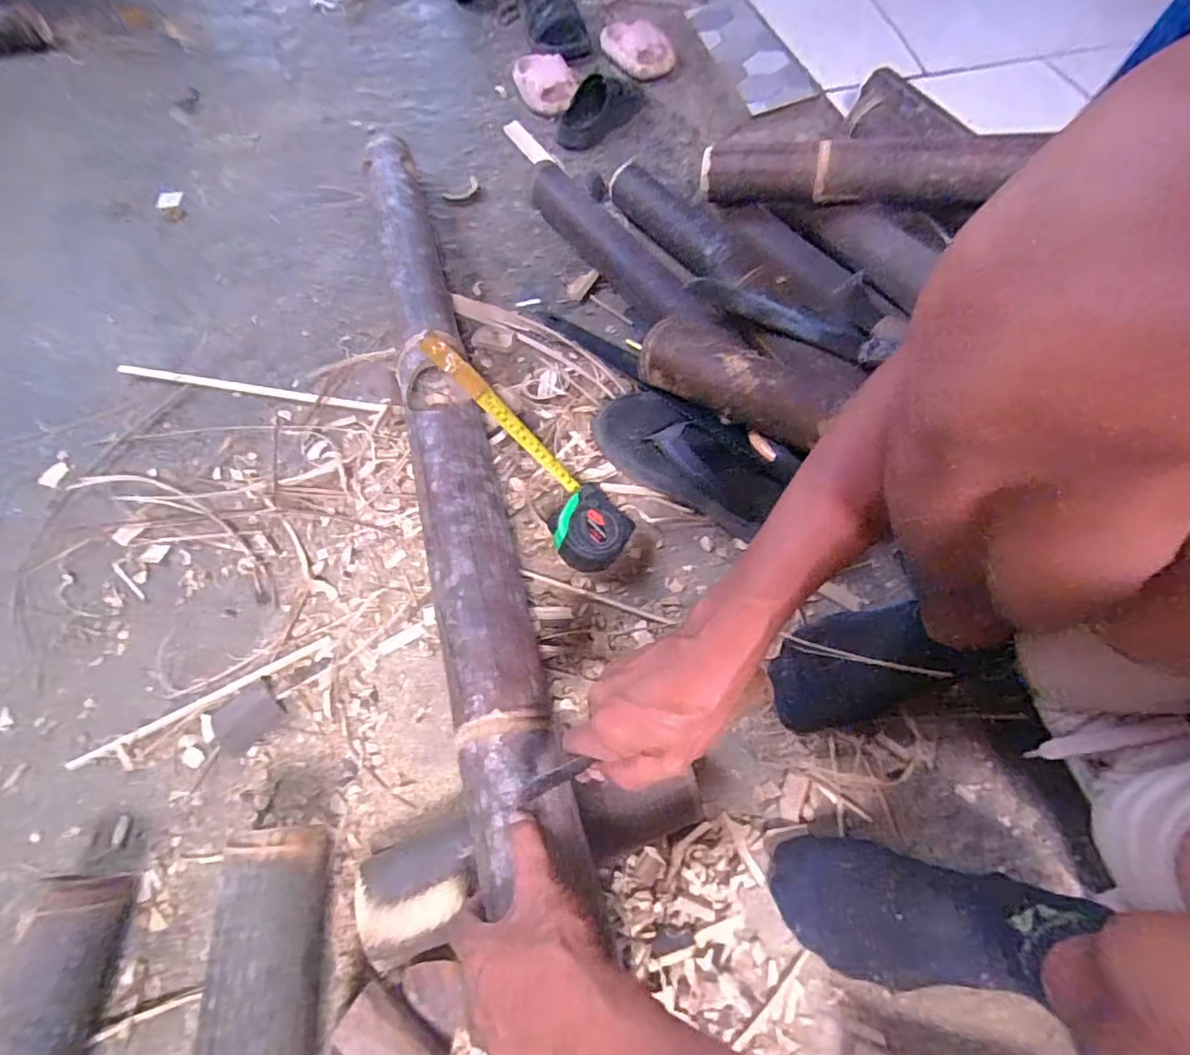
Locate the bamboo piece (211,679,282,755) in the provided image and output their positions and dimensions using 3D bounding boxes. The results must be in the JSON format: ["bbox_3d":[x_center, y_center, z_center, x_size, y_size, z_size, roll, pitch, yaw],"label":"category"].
[{"bbox_3d":[-0.333,0.179,0.528,0.058,0.010,0.052,-32,67,-15],"label":"bamboo piece"}]

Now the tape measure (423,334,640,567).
[{"bbox_3d":[-0.075,-0.089,0.612,0.087,0.105,0.309,-33,67,-16],"label":"tape measure"}]

